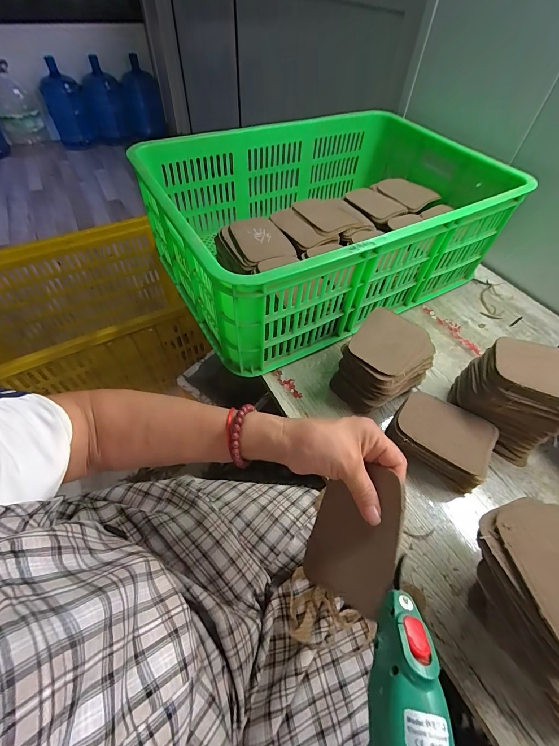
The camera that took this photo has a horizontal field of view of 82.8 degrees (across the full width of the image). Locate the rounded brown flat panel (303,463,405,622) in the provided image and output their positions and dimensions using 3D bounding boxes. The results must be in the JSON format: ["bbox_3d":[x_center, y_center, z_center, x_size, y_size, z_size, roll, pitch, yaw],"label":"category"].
[{"bbox_3d":[0.064,0.138,0.279,0.083,0.006,0.106,-7,56,49],"label":"rounded brown flat panel"}]

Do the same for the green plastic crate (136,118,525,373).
[{"bbox_3d":[0.089,-0.302,0.622,0.598,0.194,0.449,-23,59,-19],"label":"green plastic crate"}]

